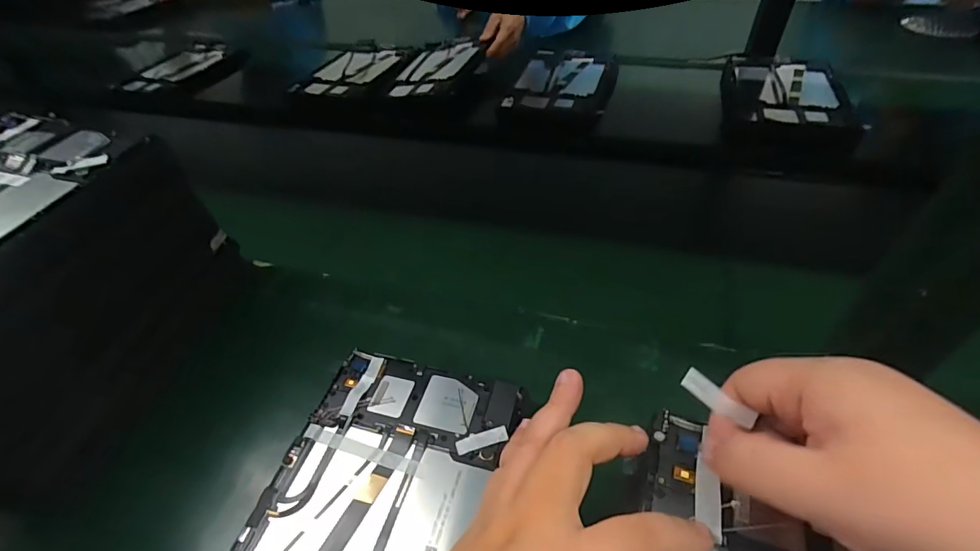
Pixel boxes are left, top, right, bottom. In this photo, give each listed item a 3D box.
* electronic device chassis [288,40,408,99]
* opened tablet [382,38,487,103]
[{"bbox_3d":[-0.245,-0.374,0.836,0.147,0.027,0.213,10,47,13],"label":"electronic device chassis"},{"bbox_3d":[-0.095,-0.371,0.810,0.131,0.022,0.228,12,48,16],"label":"opened tablet"}]

